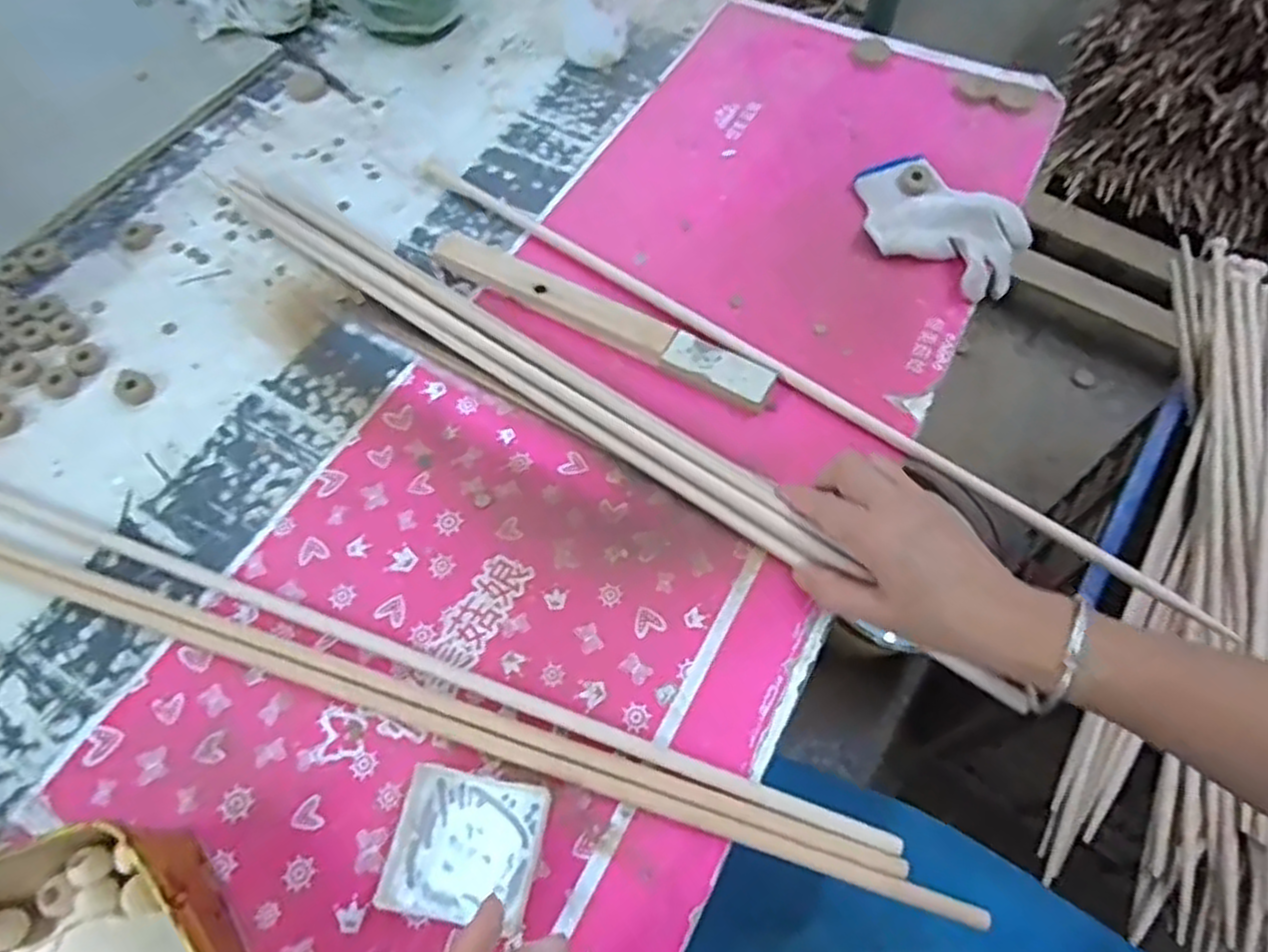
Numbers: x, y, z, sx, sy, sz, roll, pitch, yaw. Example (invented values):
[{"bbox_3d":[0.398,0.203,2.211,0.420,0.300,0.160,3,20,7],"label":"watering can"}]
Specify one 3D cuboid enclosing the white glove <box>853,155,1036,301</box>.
[{"bbox_3d":[0.252,-0.212,0.632,0.147,0.034,0.107,32,65,16],"label":"white glove"}]

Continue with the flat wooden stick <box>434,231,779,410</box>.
[{"bbox_3d":[-0.030,-0.126,0.585,0.292,0.018,0.034,27,64,14],"label":"flat wooden stick"}]

